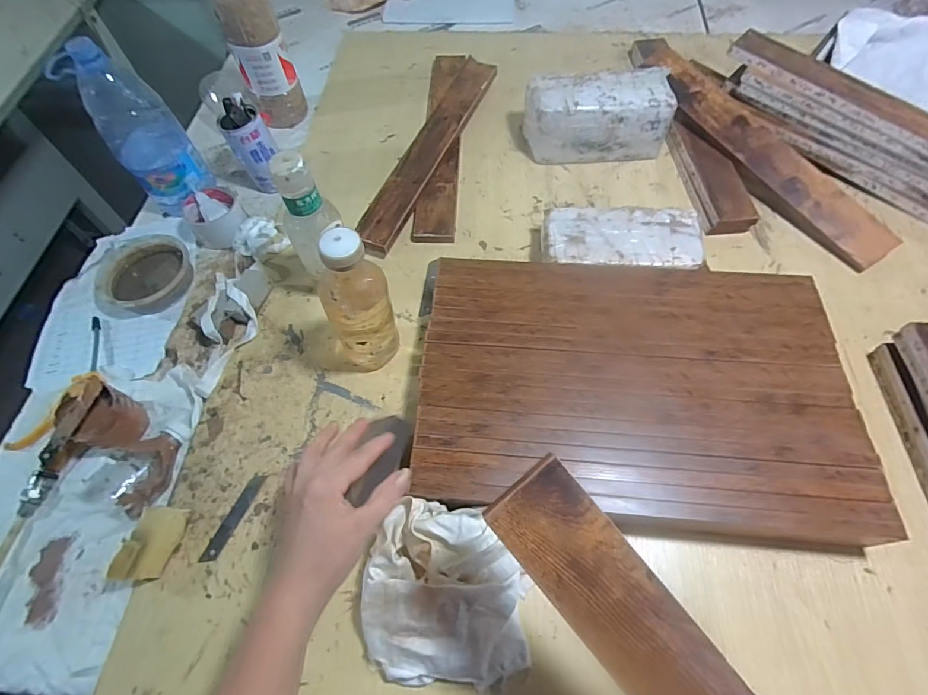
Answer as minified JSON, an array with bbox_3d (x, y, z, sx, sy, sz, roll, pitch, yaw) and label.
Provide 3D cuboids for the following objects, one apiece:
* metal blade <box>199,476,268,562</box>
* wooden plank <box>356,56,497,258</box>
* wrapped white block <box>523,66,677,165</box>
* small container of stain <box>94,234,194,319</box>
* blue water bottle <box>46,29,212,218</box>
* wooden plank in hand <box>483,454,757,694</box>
[{"bbox_3d":[-0.251,0.185,0.503,0.019,0.005,0.096,17,64,18],"label":"metal blade"},{"bbox_3d":[-0.050,-0.331,0.758,0.067,0.022,0.458,21,64,10],"label":"wooden plank"},{"bbox_3d":[0.209,-0.367,0.740,0.219,0.103,0.101,-5,61,-1],"label":"wrapped white block"},{"bbox_3d":[-0.468,-0.110,0.664,0.130,0.030,0.136,2,61,3],"label":"small container of stain"},{"bbox_3d":[-0.454,-0.298,0.659,0.100,0.224,0.085,-32,65,-15],"label":"blue water bottle"},{"bbox_3d":[0.105,0.171,0.277,0.061,0.015,0.223,-38,86,-5],"label":"wooden plank in hand"}]

